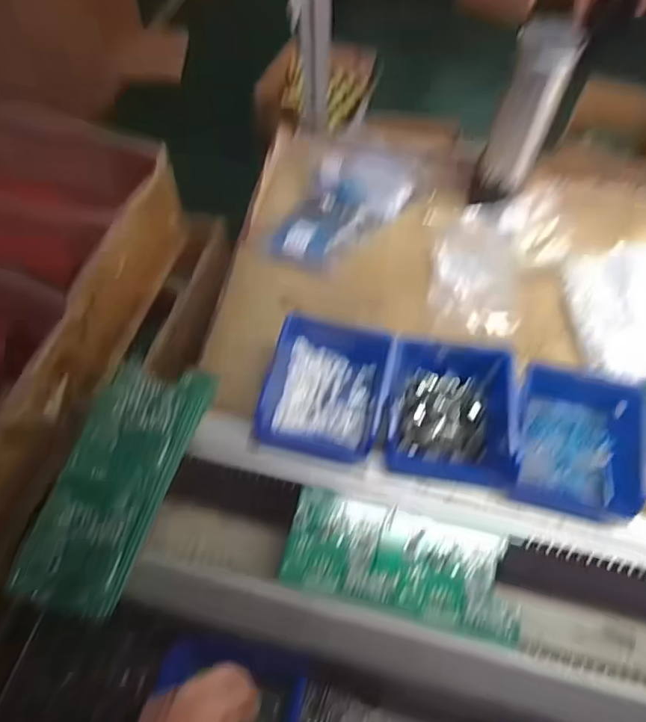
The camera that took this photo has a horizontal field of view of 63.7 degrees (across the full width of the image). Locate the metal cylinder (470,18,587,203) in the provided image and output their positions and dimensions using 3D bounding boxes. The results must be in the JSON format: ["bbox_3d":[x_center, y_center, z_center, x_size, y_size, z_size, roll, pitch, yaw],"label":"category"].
[{"bbox_3d":[0.219,-0.260,0.583,0.063,0.193,0.048,12,61,7],"label":"metal cylinder"}]

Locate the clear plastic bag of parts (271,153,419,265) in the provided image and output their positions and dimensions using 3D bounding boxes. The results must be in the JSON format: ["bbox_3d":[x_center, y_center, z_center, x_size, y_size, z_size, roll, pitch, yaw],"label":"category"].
[{"bbox_3d":[0.031,-0.193,0.666,0.123,0.028,0.207,29,73,-1],"label":"clear plastic bag of parts"}]

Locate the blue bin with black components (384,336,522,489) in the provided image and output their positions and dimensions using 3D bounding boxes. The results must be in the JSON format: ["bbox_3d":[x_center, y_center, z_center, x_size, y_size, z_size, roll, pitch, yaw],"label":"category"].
[{"bbox_3d":[0.129,0.047,0.536,0.124,0.058,0.147,5,60,4],"label":"blue bin with black components"}]

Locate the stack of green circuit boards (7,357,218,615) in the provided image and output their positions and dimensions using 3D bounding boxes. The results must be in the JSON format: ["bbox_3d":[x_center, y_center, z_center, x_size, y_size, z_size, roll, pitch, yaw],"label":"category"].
[{"bbox_3d":[-0.197,0.110,0.502,0.104,0.024,0.235,14,61,9],"label":"stack of green circuit boards"}]

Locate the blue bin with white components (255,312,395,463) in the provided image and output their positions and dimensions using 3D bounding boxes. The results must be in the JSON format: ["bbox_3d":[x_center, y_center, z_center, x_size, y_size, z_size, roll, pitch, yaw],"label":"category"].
[{"bbox_3d":[0.005,0.022,0.551,0.122,0.055,0.148,11,61,6],"label":"blue bin with white components"}]

